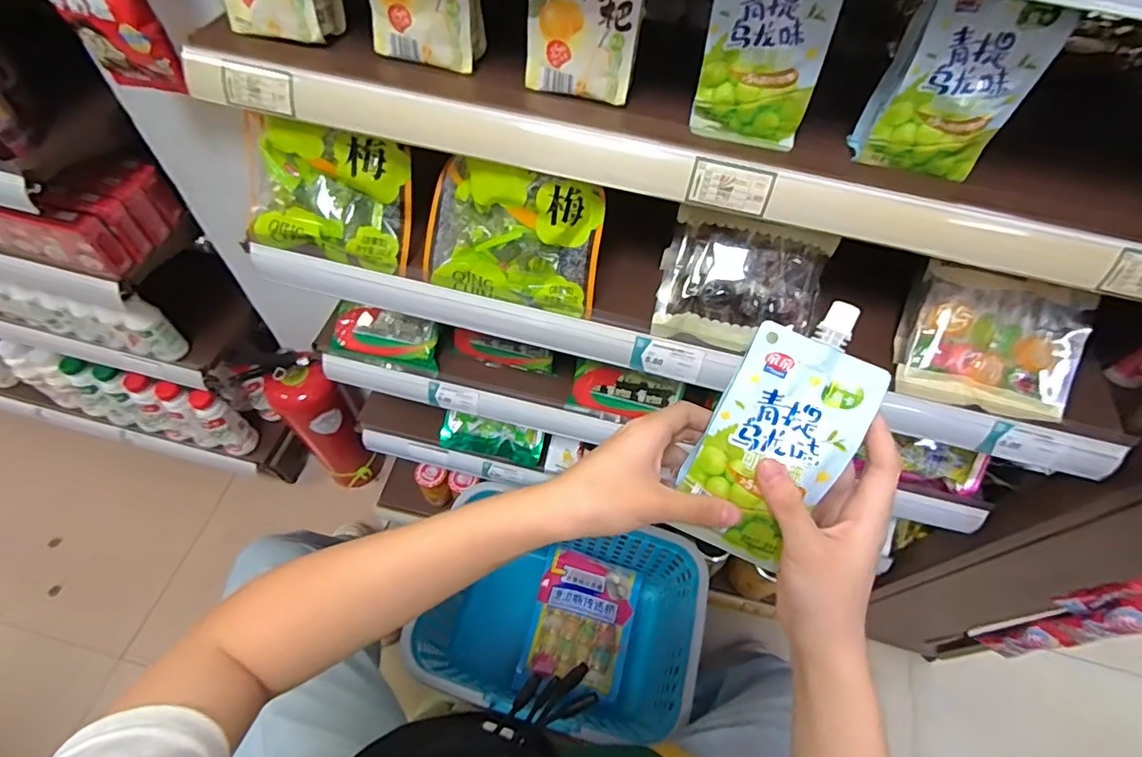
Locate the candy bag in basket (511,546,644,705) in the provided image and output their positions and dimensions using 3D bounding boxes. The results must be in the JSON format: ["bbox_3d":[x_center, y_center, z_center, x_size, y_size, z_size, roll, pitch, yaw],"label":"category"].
[{"bbox_3d":[0.019,0.410,0.913,0.164,0.021,0.219,15,59,5],"label":"candy bag in basket"}]

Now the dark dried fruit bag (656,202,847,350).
[{"bbox_3d":[0.160,-0.086,0.524,0.144,0.121,0.031,14,13,7],"label":"dark dried fruit bag"}]

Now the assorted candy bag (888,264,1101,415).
[{"bbox_3d":[0.404,-0.031,0.531,0.157,0.030,0.125,15,93,7],"label":"assorted candy bag"}]

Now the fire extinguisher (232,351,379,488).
[{"bbox_3d":[-0.498,0.097,1.106,0.149,0.386,0.108,36,63,17],"label":"fire extinguisher"}]

